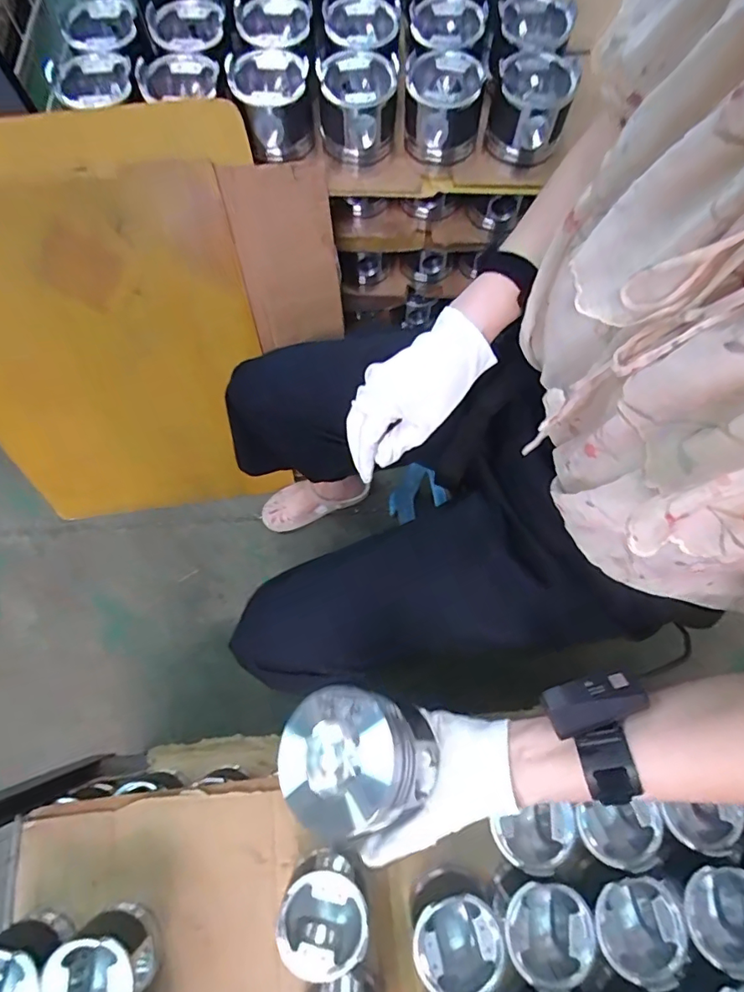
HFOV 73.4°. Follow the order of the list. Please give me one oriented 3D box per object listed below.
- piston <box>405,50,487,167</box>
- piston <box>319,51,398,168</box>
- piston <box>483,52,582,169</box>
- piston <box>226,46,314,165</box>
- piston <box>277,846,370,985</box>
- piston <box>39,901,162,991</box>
[{"bbox_3d":[0.093,-0.511,0.662,0.097,0.089,0.095,5,73,2],"label":"piston"},{"bbox_3d":[-0.018,-0.511,0.667,0.096,0.096,0.096,-4,73,-1],"label":"piston"},{"bbox_3d":[0.206,-0.508,0.667,0.098,0.109,0.097,15,74,5],"label":"piston"},{"bbox_3d":[-0.130,-0.512,0.657,0.094,0.091,0.101,-21,74,-6],"label":"piston"},{"bbox_3d":[-0.056,0.477,0.584,0.099,0.087,0.106,0,73,0],"label":"piston"},{"bbox_3d":[-0.307,0.542,0.569,0.097,0.104,0.101,0,73,0],"label":"piston"}]

